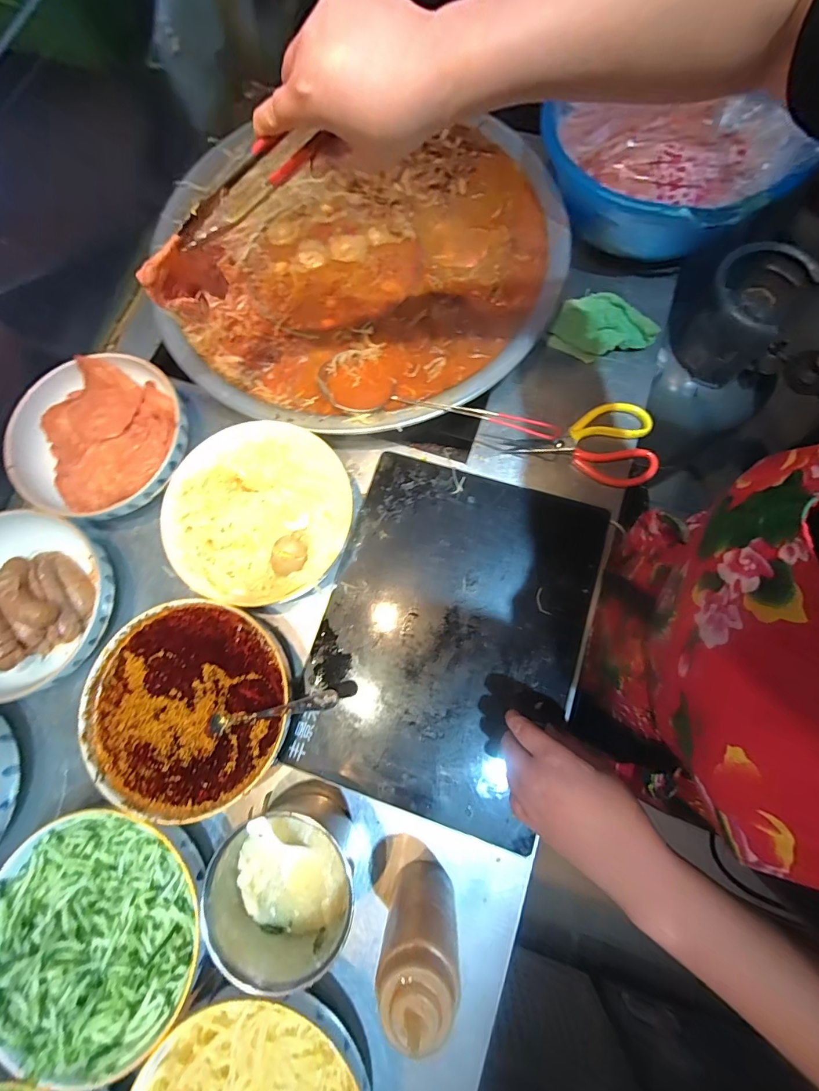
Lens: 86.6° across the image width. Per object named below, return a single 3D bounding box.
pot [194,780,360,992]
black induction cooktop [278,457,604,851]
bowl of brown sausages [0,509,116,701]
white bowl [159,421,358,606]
[{"bbox_3d":[-0.122,0.338,0.441,0.137,0.103,0.136,-1,74,3],"label":"pot"},{"bbox_3d":[0.046,0.100,0.514,0.290,0.022,0.389,17,76,8],"label":"black induction cooktop"},{"bbox_3d":[-0.469,0.068,0.527,0.211,0.078,0.214,-1,74,3],"label":"bowl of brown sausages"},{"bbox_3d":[-0.185,-0.039,0.540,0.221,0.055,0.218,-1,74,3],"label":"white bowl"}]

